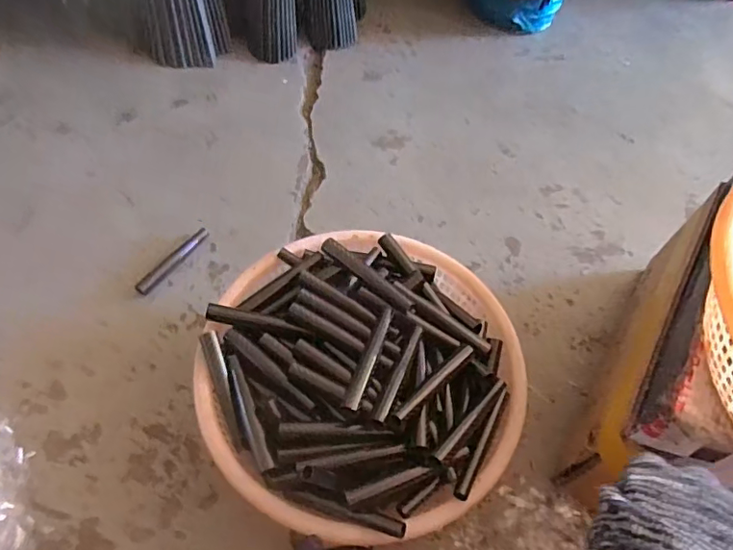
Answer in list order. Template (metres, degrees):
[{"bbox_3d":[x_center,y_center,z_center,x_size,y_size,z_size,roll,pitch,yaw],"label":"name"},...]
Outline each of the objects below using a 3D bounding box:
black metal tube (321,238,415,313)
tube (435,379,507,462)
[{"bbox_3d":[-0.001,0.000,0.707,0.146,0.017,0.019,38,62,18],"label":"black metal tube"},{"bbox_3d":[0.125,0.166,0.640,0.015,0.016,0.147,39,47,19],"label":"tube"}]

